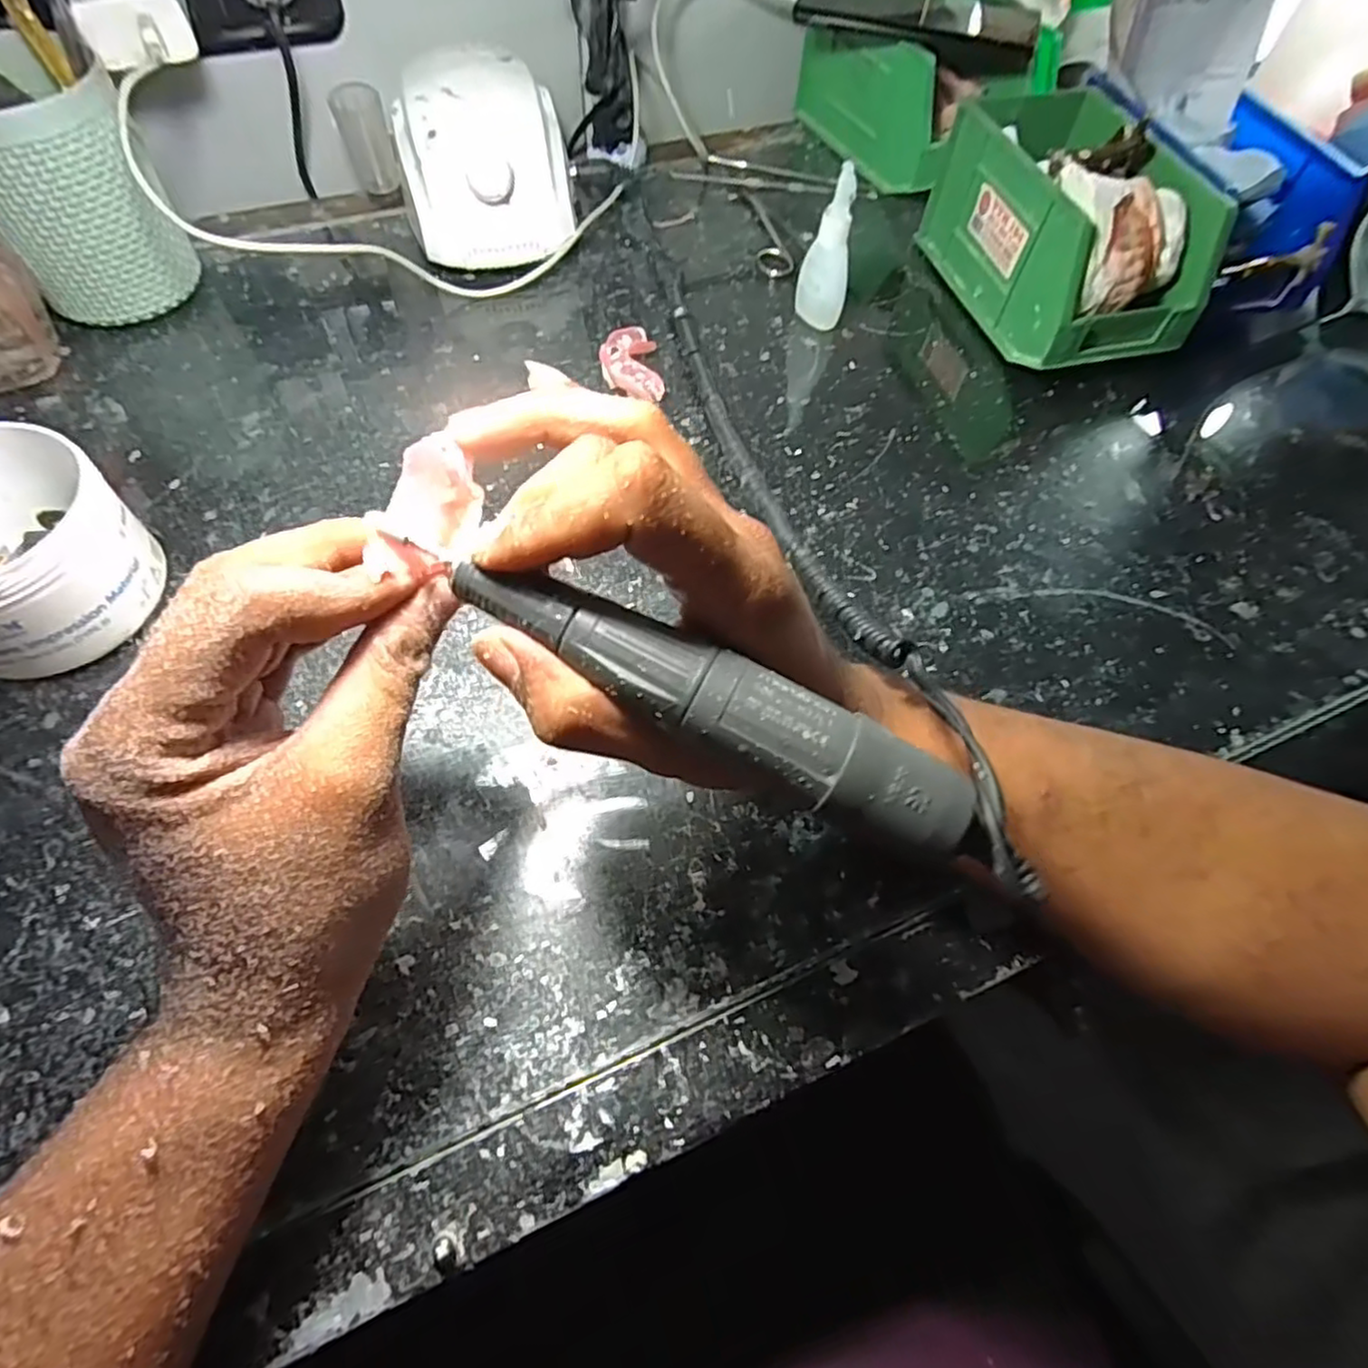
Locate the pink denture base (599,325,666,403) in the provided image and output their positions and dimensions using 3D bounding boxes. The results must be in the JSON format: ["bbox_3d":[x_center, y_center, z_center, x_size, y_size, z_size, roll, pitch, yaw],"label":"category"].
[{"bbox_3d":[-0.032,-0.190,0.416,0.033,0.013,0.058,-7,62,-8],"label":"pink denture base"}]

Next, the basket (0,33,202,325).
[{"bbox_3d":[-0.343,-0.275,0.387,0.090,0.119,0.086,-33,68,-20],"label":"basket"}]

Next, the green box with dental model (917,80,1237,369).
[{"bbox_3d":[0.238,-0.286,0.443,0.097,0.091,0.174,-13,62,-10],"label":"green box with dental model"}]

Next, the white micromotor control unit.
[{"bbox_3d":[-0.129,-0.335,0.454,0.100,0.082,0.115,-12,62,-10],"label":"white micromotor control unit"}]

